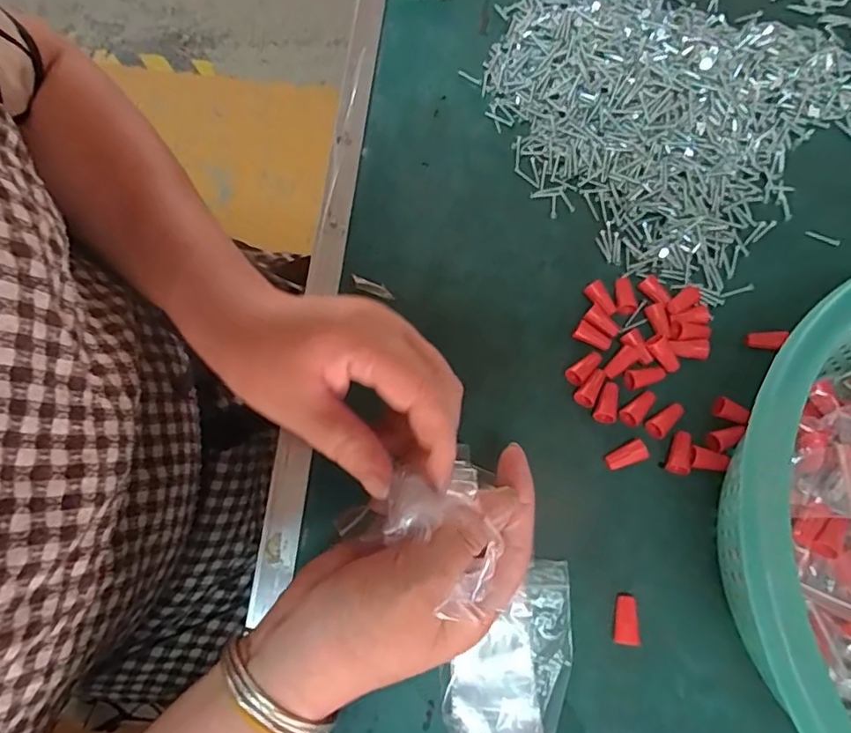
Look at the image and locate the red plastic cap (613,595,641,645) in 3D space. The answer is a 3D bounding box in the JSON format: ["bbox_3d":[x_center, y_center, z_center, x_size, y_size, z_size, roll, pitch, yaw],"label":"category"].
[{"bbox_3d":[0.103,0.131,0.286,0.012,0.006,0.023,7,71,2],"label":"red plastic cap"}]

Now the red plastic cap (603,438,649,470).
[{"bbox_3d":[0.112,0.050,0.311,0.024,0.007,0.012,-20,72,-7],"label":"red plastic cap"}]

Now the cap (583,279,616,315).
[{"bbox_3d":[0.109,-0.042,0.342,0.012,0.008,0.023,-33,74,-11],"label":"cap"}]

